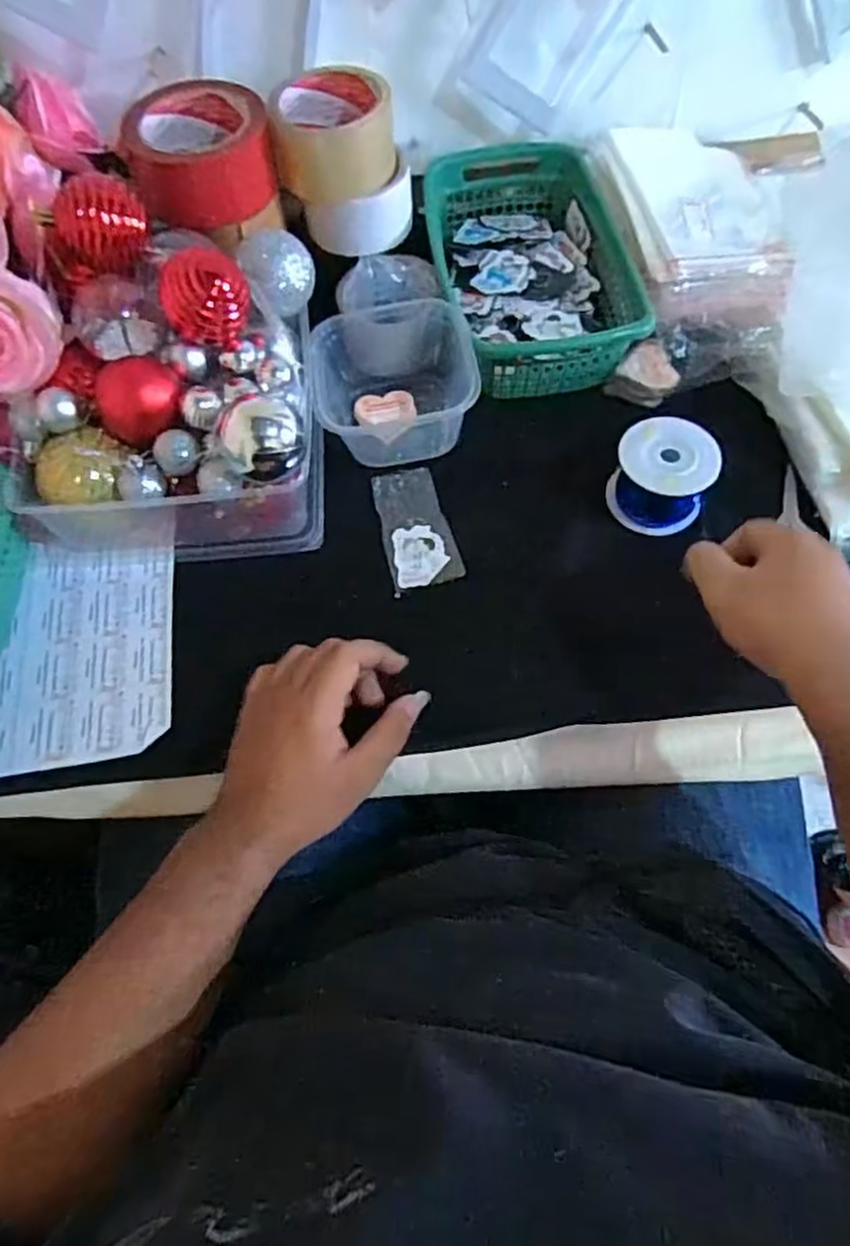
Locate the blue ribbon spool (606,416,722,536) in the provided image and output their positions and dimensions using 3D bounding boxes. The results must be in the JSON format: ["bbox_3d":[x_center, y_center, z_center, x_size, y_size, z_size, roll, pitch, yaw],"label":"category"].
[{"bbox_3d":[0.169,-0.105,0.512,0.066,0.049,0.069,-1,61,2],"label":"blue ribbon spool"}]

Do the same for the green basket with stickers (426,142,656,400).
[{"bbox_3d":[0.086,-0.300,0.597,0.147,0.063,0.233,-7,61,-2],"label":"green basket with stickers"}]

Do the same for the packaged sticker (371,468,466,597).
[{"bbox_3d":[-0.007,-0.071,0.526,0.050,0.004,0.101,-11,65,-7],"label":"packaged sticker"}]

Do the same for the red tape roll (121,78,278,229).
[{"bbox_3d":[-0.166,-0.354,0.542,0.101,0.062,0.083,-10,61,-4],"label":"red tape roll"}]

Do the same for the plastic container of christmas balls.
[{"bbox_3d":[-0.178,-0.171,0.496,0.192,0.174,0.187,-2,61,1],"label":"plastic container of christmas balls"}]

